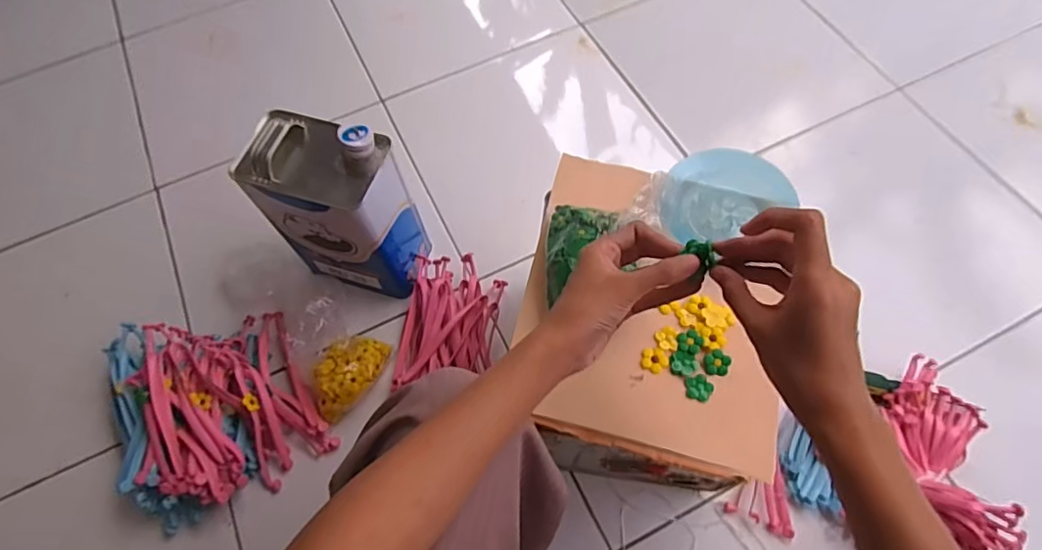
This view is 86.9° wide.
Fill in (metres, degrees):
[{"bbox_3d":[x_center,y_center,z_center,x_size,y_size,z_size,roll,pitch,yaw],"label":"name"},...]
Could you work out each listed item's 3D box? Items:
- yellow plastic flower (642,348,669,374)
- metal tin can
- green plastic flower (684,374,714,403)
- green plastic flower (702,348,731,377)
[{"bbox_3d":[0.120,0.077,0.495,0.023,0.004,0.021,-1,64,2],"label":"yellow plastic flower"},{"bbox_3d":[-0.228,-0.087,0.703,0.161,0.242,0.115,20,66,12],"label":"metal tin can"},{"bbox_3d":[0.155,0.098,0.480,0.023,0.004,0.023,-1,64,2],"label":"green plastic flower"},{"bbox_3d":[0.173,0.078,0.487,0.021,0.006,0.023,21,67,12],"label":"green plastic flower"}]

